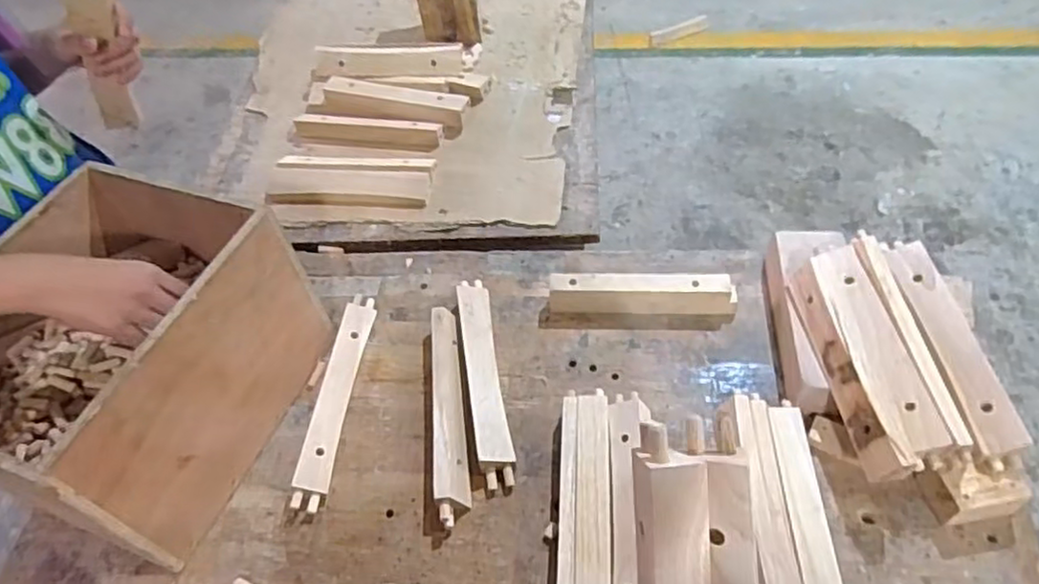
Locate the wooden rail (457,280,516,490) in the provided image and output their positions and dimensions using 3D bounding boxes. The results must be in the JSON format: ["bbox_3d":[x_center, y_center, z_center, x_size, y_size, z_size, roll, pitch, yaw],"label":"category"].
[{"bbox_3d":[-0.043,0.098,0.825,0.040,0.033,0.279,-10,53,-2],"label":"wooden rail"}]

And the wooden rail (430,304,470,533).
[{"bbox_3d":[-0.082,0.134,0.795,0.034,0.047,0.263,-8,52,0],"label":"wooden rail"}]

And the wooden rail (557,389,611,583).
[{"bbox_3d":[0.068,0.232,0.704,0.051,0.038,0.267,0,53,6],"label":"wooden rail"}]

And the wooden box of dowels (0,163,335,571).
[{"bbox_3d":[-0.429,0.072,0.747,0.268,0.242,0.323,16,56,17],"label":"wooden box of dowels"}]

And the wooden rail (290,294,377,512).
[{"bbox_3d":[-0.220,0.121,0.821,0.036,0.029,0.279,1,53,7],"label":"wooden rail"}]

